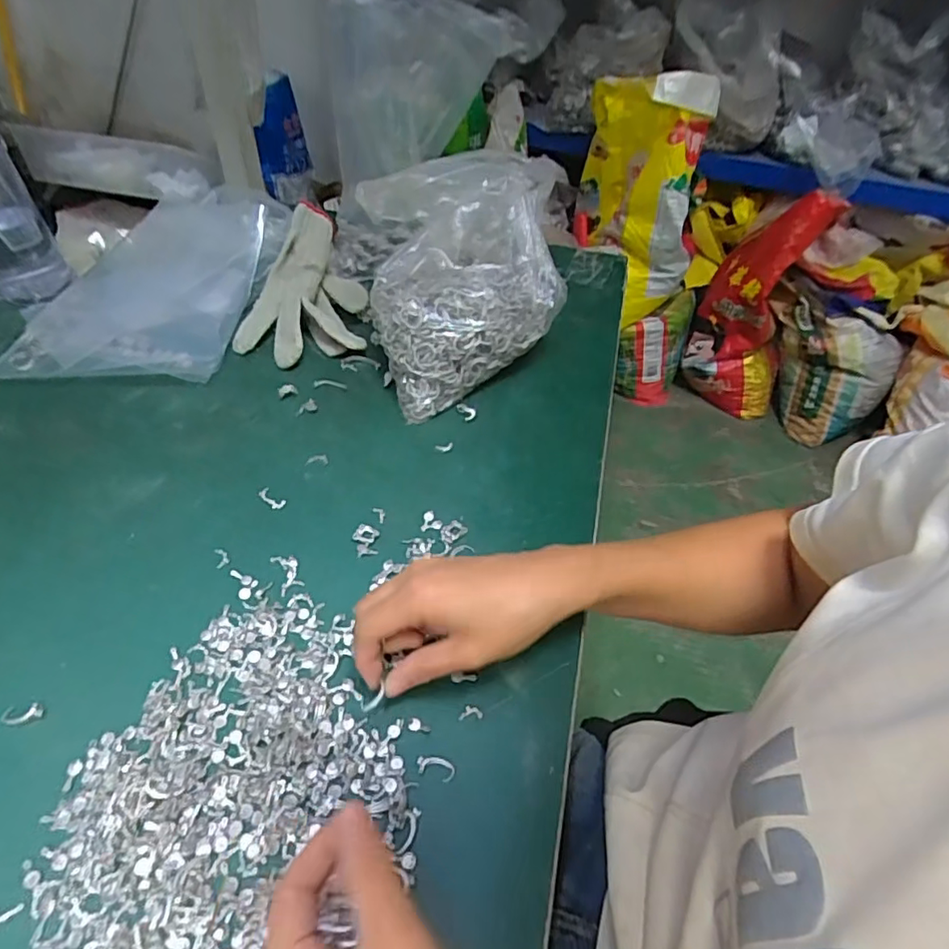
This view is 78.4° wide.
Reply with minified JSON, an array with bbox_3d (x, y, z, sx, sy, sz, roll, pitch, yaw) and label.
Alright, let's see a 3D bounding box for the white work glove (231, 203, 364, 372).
[{"bbox_3d":[-0.171,-0.189,0.575,0.122,0.063,0.187,-3,49,-8],"label":"white work glove"}]

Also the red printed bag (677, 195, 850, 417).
[{"bbox_3d":[0.765,-0.440,1.581,0.285,0.591,0.239,28,51,18],"label":"red printed bag"}]

